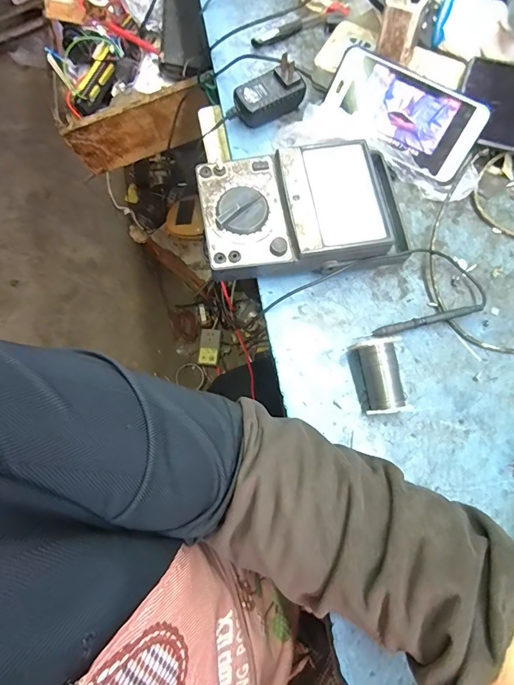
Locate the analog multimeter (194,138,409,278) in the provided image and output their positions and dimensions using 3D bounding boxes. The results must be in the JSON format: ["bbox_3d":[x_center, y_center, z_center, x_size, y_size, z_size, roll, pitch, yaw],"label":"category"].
[{"bbox_3d":[0.046,-0.122,0.368,0.188,0.050,0.114,-11,74,-4],"label":"analog multimeter"}]

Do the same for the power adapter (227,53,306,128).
[{"bbox_3d":[0.008,-0.260,0.406,0.082,0.040,0.042,-21,75,-6],"label":"power adapter"}]

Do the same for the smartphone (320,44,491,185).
[{"bbox_3d":[0.144,-0.228,0.384,0.151,0.008,0.078,28,105,6],"label":"smartphone"}]

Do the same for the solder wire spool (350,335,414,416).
[{"bbox_3d":[0.111,0.029,0.333,0.042,0.036,0.062,-7,74,-3],"label":"solder wire spool"}]

